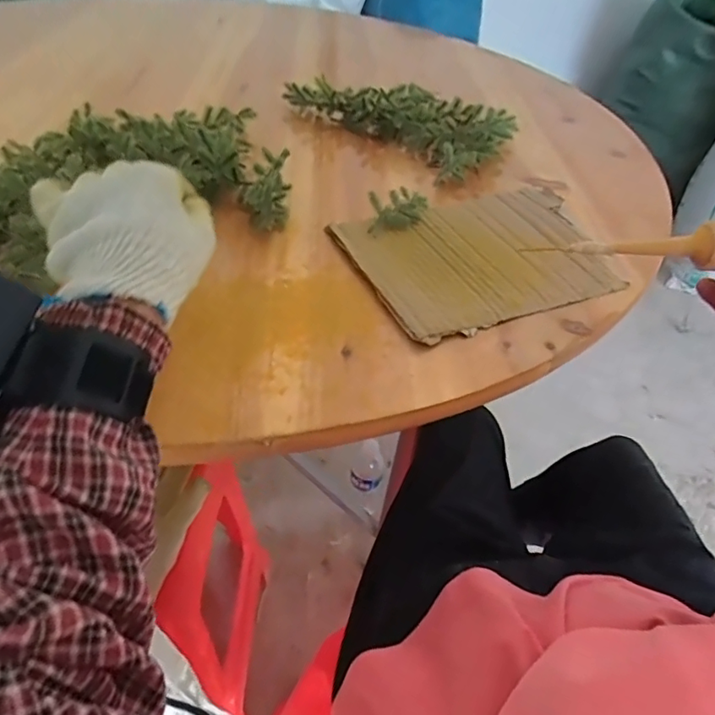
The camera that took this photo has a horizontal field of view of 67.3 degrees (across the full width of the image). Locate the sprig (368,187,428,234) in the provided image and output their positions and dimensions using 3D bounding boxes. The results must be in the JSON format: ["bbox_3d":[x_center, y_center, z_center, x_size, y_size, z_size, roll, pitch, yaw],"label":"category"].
[{"bbox_3d":[0.037,-0.144,0.520,0.043,0.022,0.082,34,50,25],"label":"sprig"}]

